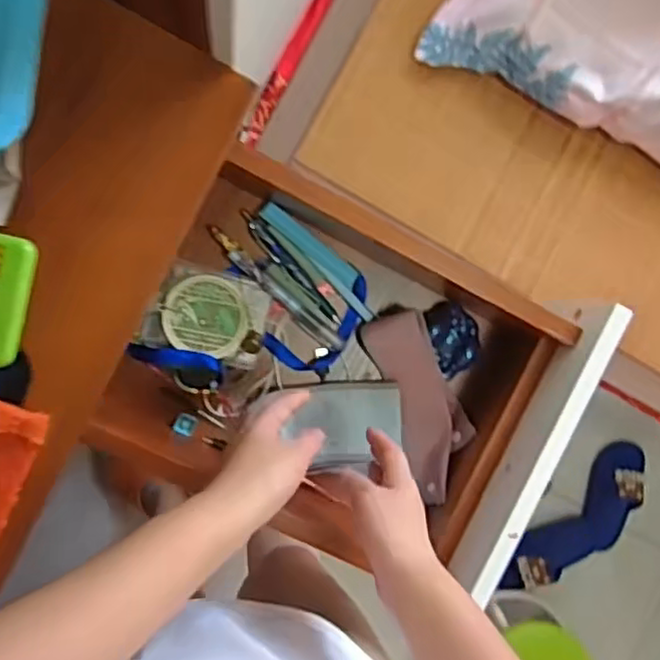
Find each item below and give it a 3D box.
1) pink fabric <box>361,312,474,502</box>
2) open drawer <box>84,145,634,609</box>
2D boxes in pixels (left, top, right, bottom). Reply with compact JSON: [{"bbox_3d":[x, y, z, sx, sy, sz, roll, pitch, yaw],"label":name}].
[{"bbox_3d":[0.097,0.071,0.684,0.068,0.036,0.183,-21,97,-7],"label":"pink fabric"},{"bbox_3d":[0.018,0.031,0.628,0.366,0.169,0.251,23,90,-10],"label":"open drawer"}]

